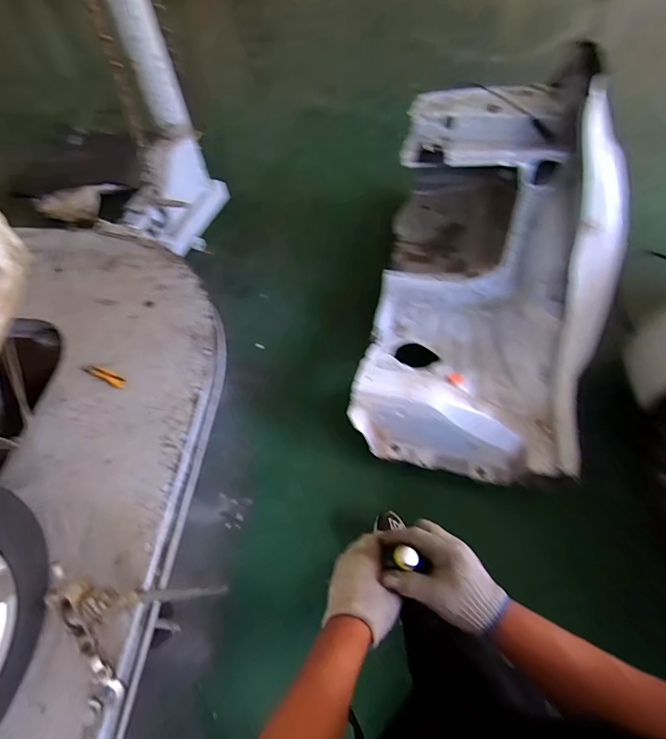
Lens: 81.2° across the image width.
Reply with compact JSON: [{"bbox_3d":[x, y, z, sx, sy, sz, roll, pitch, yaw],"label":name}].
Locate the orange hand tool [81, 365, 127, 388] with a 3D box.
[{"bbox_3d":[-0.711,0.017,1.210,0.169,0.007,0.033,22,62,16],"label":"orange hand tool"}]

